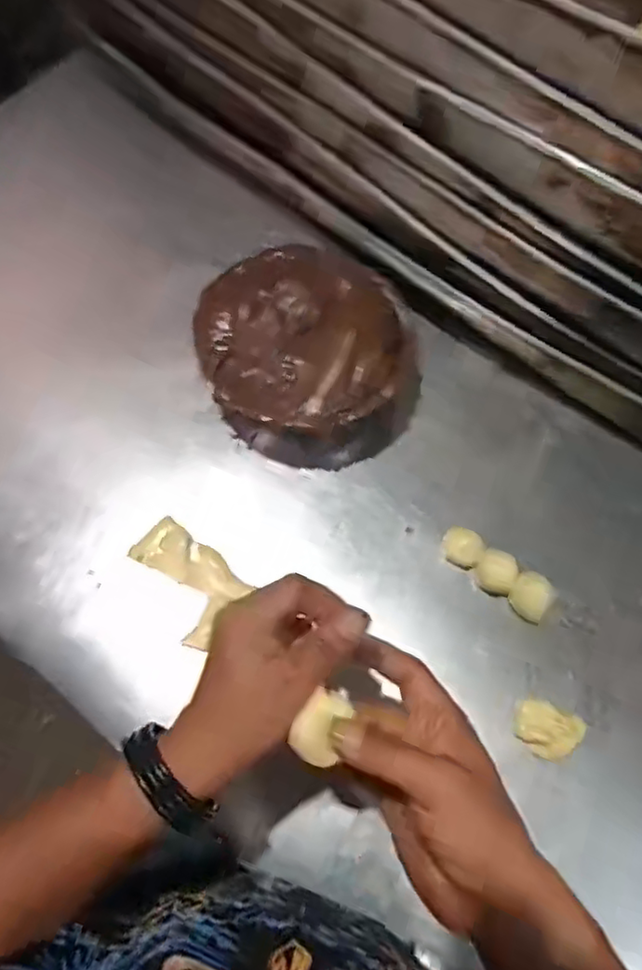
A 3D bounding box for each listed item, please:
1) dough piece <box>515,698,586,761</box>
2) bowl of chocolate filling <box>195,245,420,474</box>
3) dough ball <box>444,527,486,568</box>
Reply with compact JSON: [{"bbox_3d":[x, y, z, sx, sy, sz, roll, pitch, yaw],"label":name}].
[{"bbox_3d":[0.168,0.182,0.477,0.046,0.017,0.039,30,71,11],"label":"dough piece"},{"bbox_3d":[-0.010,-0.113,0.559,0.180,0.094,0.178,0,68,0],"label":"bowl of chocolate filling"},{"bbox_3d":[0.118,0.052,0.532,0.032,0.022,0.027,21,69,8],"label":"dough ball"}]

